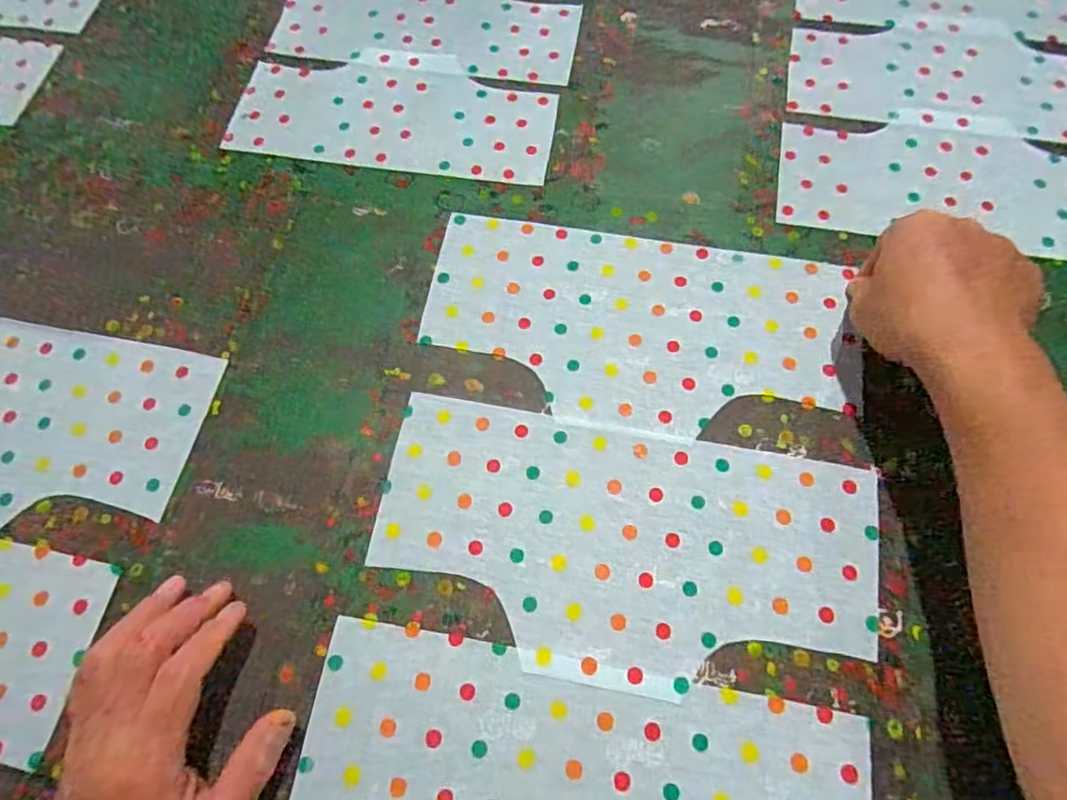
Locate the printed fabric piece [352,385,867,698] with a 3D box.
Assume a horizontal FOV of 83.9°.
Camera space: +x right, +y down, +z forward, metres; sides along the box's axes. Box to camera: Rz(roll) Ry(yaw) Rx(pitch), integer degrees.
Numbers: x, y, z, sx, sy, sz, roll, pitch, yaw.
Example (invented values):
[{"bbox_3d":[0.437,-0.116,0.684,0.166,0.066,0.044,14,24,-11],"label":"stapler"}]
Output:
[{"bbox_3d":[0.056,0.096,0.386,0.318,0.004,0.161,10,69,6],"label":"printed fabric piece"}]

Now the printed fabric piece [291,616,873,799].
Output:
[{"bbox_3d":[0.023,0.237,0.335,0.318,0.004,0.160,9,69,5],"label":"printed fabric piece"}]

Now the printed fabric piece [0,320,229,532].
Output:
[{"bbox_3d":[-0.407,0.016,0.436,0.322,0.006,0.158,10,71,7],"label":"printed fabric piece"}]

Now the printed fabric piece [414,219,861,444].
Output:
[{"bbox_3d":[0.073,-0.056,0.451,0.308,0.005,0.160,9,69,6],"label":"printed fabric piece"}]

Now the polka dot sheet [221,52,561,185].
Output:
[{"bbox_3d":[-0.124,-0.260,0.534,0.284,0.005,0.128,8,69,5],"label":"polka dot sheet"}]

